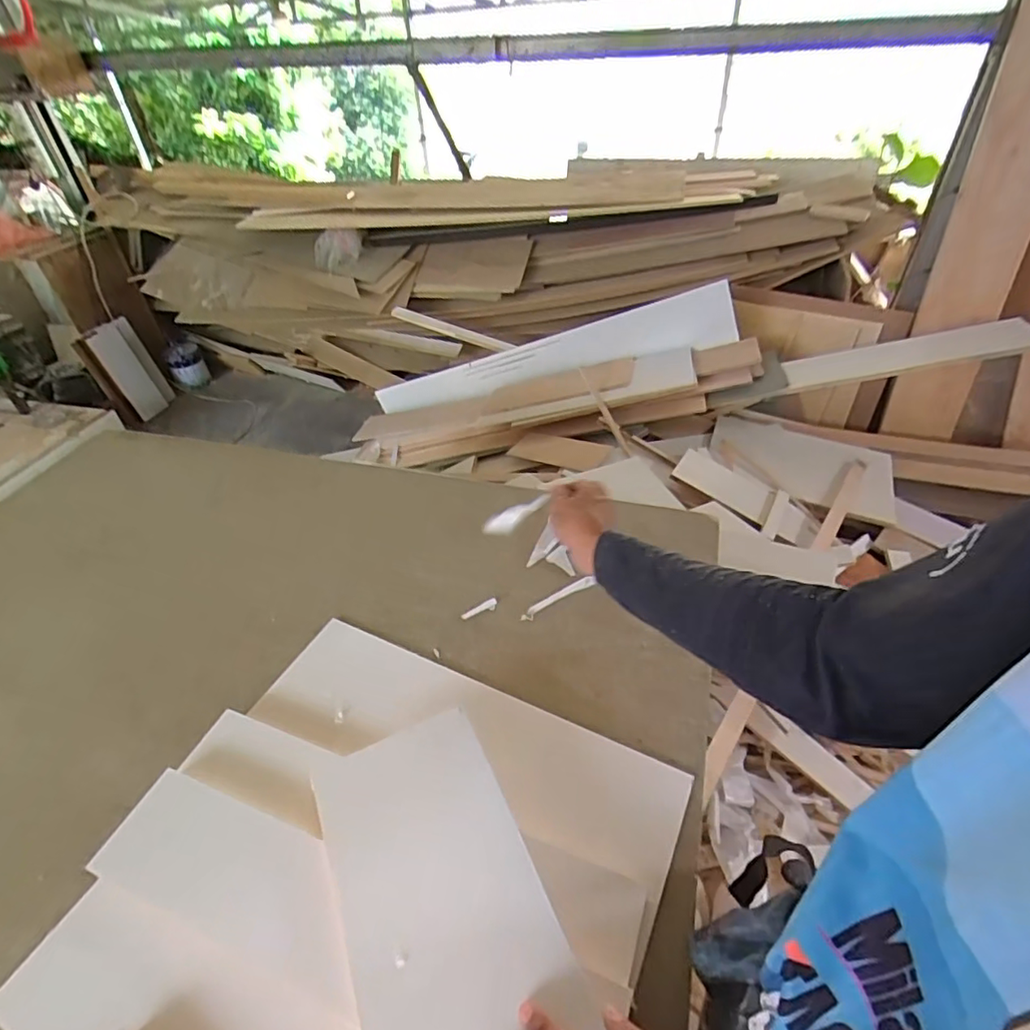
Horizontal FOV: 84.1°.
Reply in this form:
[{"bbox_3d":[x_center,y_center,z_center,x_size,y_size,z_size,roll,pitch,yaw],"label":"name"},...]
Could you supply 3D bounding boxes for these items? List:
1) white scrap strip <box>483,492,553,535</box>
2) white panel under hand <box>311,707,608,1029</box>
[{"bbox_3d":[0.003,-0.001,0.665,0.085,0.015,0.023,-30,45,-5],"label":"white scrap strip"},{"bbox_3d":[-0.028,0.359,0.431,0.151,0.022,0.442,-18,44,-20],"label":"white panel under hand"}]

